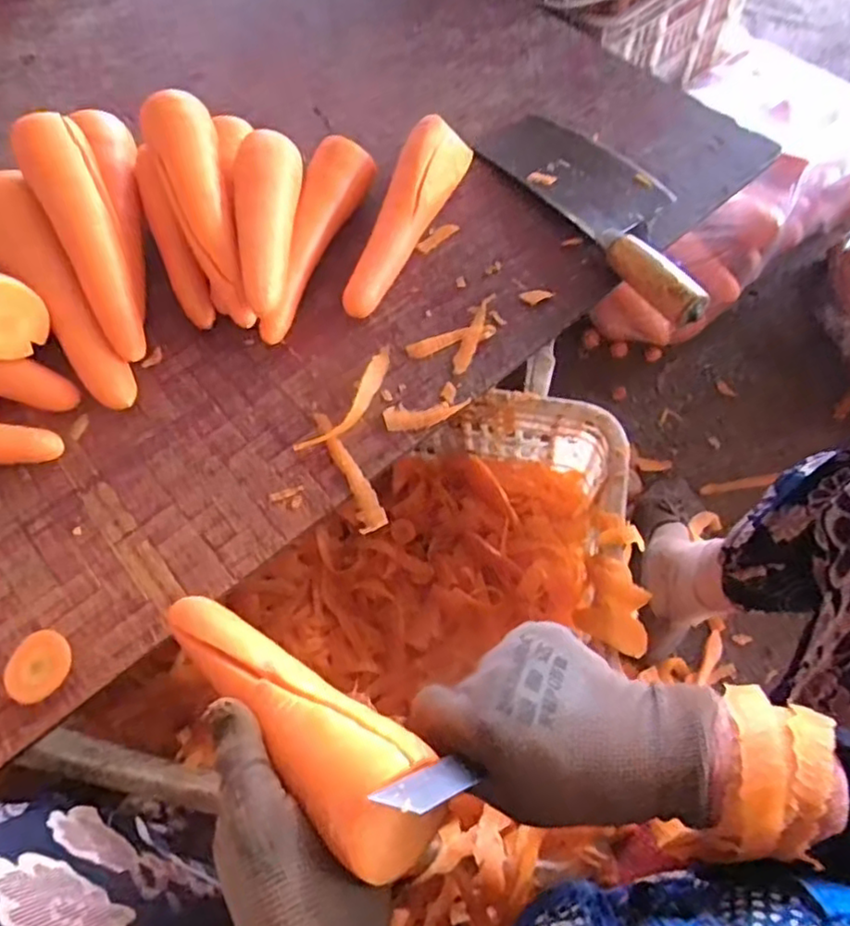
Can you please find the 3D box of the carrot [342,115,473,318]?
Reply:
[{"bbox_3d":[-0.023,-0.203,0.539,0.046,0.052,0.179,25,69,14],"label":"carrot"}]

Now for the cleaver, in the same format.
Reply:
[{"bbox_3d":[0.156,-0.223,0.545,0.094,0.042,0.267,-30,67,-10],"label":"cleaver"}]

